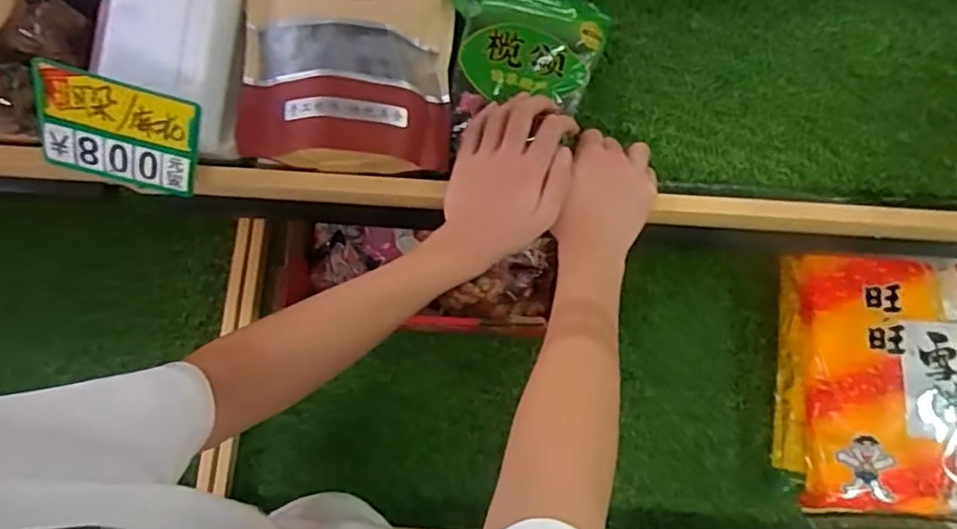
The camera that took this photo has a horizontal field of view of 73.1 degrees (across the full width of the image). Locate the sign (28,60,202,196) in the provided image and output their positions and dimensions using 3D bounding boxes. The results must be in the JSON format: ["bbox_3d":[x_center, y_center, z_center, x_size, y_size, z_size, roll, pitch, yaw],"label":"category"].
[{"bbox_3d":[-0.291,-0.105,0.522,0.117,0.101,0.009,14,43,-17],"label":"sign"}]

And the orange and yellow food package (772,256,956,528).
[{"bbox_3d":[0.617,0.171,0.882,0.378,0.133,0.356,8,68,3],"label":"orange and yellow food package"}]

